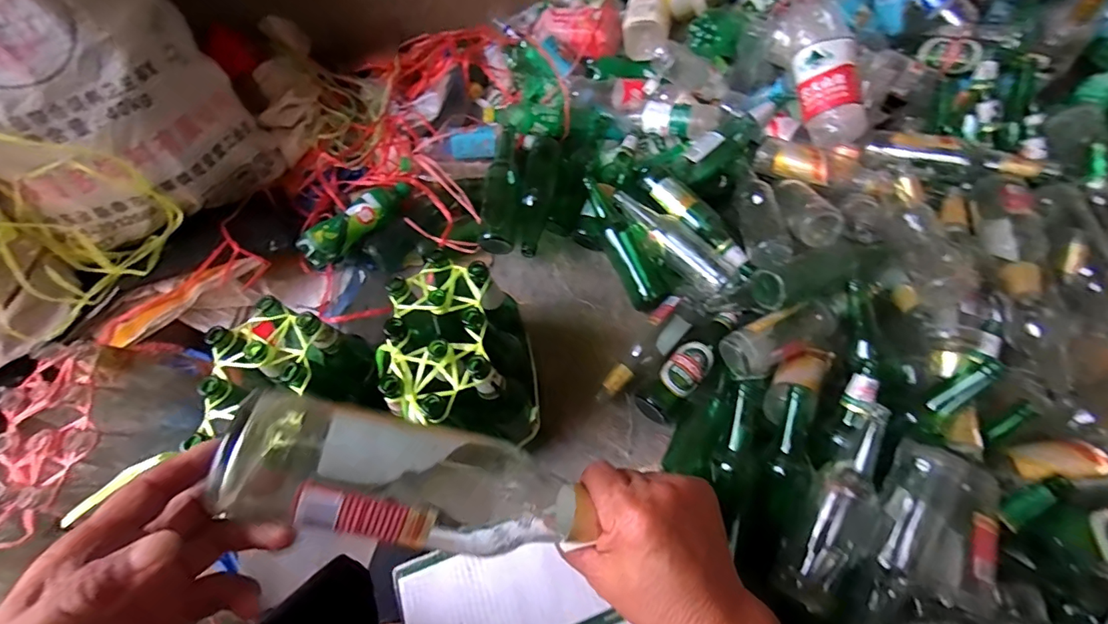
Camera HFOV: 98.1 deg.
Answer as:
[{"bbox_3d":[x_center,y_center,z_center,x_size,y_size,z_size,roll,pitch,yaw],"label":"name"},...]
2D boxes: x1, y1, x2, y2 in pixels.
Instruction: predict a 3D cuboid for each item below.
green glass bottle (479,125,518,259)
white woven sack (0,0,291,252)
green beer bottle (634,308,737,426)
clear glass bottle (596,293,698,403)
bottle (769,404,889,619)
[{"bbox_3d":[-0.100,-0.231,0.912,0.066,0.067,0.263,-1,63,3],"label":"green glass bottle"},{"bbox_3d":[-0.713,-0.376,0.719,0.393,0.437,0.310,-40,68,-16],"label":"white woven sack"},{"bbox_3d":[0.224,0.076,0.778,0.080,0.061,0.230,39,71,20],"label":"green beer bottle"},{"bbox_3d":[0.155,0.066,0.814,0.066,0.067,0.233,39,71,20],"label":"clear glass bottle"},{"bbox_3d":[0.363,0.245,0.605,0.065,0.057,0.260,26,87,15],"label":"bottle"}]

